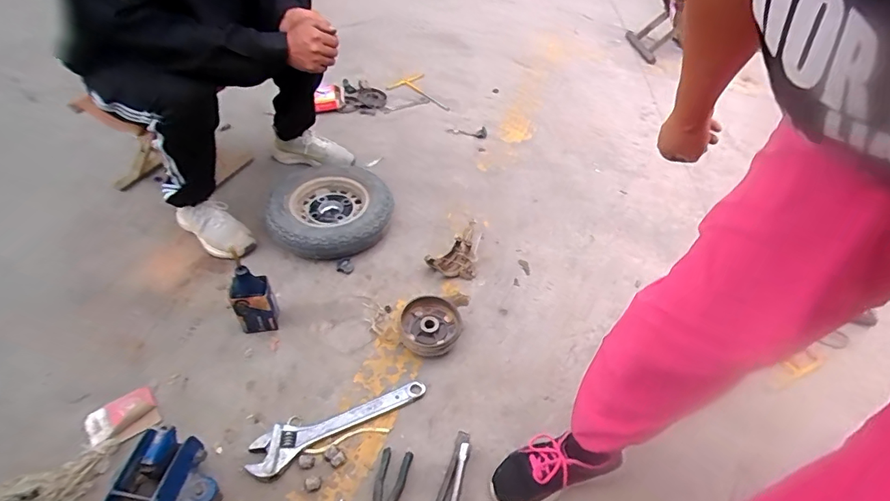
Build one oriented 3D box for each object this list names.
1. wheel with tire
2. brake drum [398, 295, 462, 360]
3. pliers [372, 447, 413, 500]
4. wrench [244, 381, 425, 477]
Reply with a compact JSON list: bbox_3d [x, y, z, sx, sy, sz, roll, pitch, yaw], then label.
[{"bbox_3d":[-0.320,-0.114,1.345,0.325,0.090,0.351,-19,50,-18],"label":"wheel with tire"},{"bbox_3d":[-0.028,0.174,1.108,0.140,0.048,0.150,1,47,-1],"label":"brake drum"},{"bbox_3d":[-0.112,0.447,0.873,0.056,0.023,0.180,12,48,10],"label":"pliers"},{"bbox_3d":[-0.213,0.335,0.976,0.352,0.026,0.076,-23,52,-21],"label":"wrench"}]

